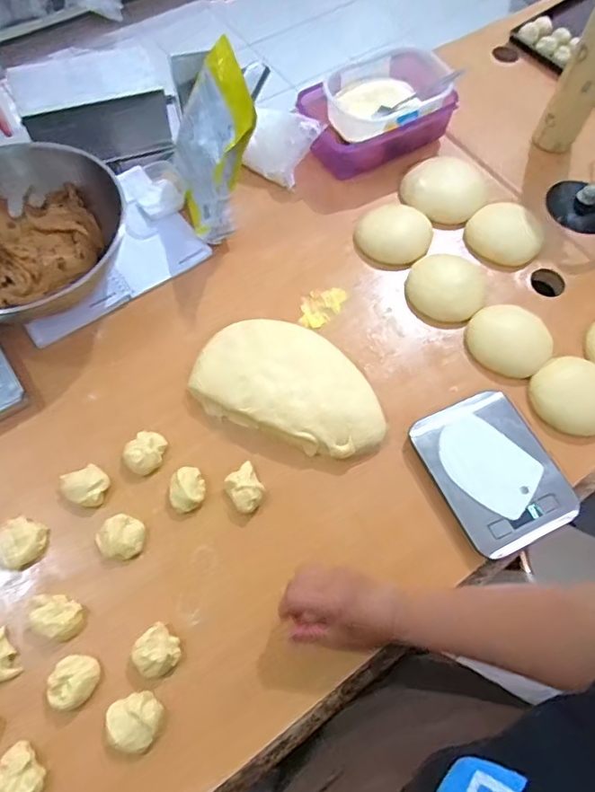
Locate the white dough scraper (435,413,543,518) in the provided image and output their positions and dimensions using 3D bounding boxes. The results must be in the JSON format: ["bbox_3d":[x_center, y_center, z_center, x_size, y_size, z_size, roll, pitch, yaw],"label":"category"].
[{"bbox_3d":[0.214,0.077,0.605,0.116,0.004,0.081,38,74,15],"label":"white dough scraper"}]

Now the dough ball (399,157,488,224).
[{"bbox_3d":[0.218,-0.309,0.792,0.122,0.043,0.090,25,66,9],"label":"dough ball"}]

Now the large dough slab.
[{"bbox_3d":[-0.004,-0.016,0.650,0.239,0.042,0.140,22,65,8],"label":"large dough slab"}]

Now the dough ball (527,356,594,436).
[{"bbox_3d":[0.343,-0.001,0.654,0.088,0.037,0.096,1,64,-2],"label":"dough ball"}]

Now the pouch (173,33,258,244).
[{"bbox_3d":[-0.112,-0.322,0.684,0.031,0.207,0.156,-12,65,-32],"label":"pouch"}]

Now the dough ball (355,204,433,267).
[{"bbox_3d":[0.137,-0.229,0.759,0.106,0.036,0.086,16,65,5],"label":"dough ball"}]

